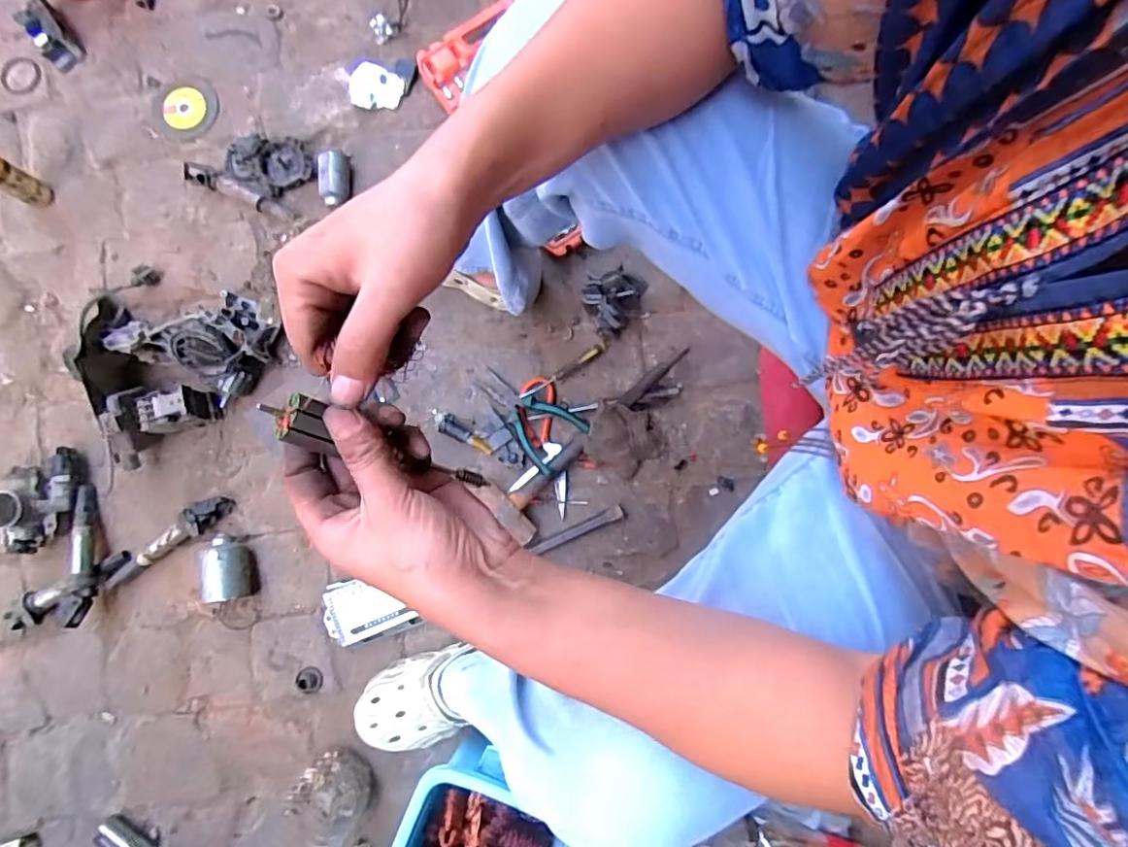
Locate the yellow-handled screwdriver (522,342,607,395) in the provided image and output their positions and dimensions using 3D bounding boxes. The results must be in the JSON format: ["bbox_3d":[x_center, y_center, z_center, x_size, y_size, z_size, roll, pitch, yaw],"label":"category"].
[{"bbox_3d":[-0.001,-0.075,0.792,0.143,0.015,0.014,-32,85,-2],"label":"yellow-handled screwdriver"}]

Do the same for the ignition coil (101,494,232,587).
[{"bbox_3d":[-0.559,0.164,0.781,0.181,0.033,0.043,-38,85,-3],"label":"ignition coil"}]

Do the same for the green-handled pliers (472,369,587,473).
[{"bbox_3d":[-0.054,-0.017,0.787,0.088,0.030,0.169,-45,86,-3],"label":"green-handled pliers"}]

